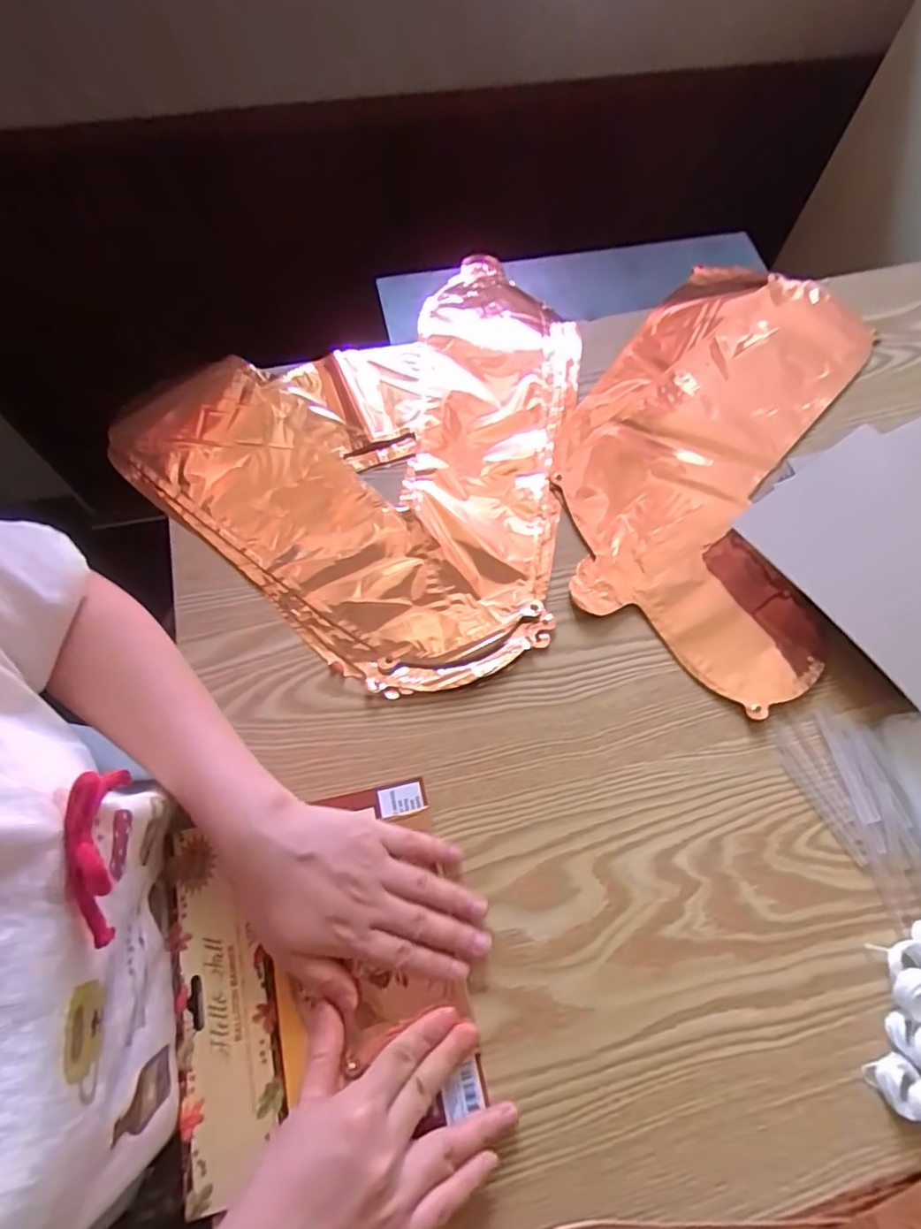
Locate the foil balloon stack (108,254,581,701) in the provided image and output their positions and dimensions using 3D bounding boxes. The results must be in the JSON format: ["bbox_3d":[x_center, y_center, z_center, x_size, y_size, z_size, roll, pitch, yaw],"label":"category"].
[{"bbox_3d":[-0.035,-0.149,0.504,0.364,0.013,0.369,43,72,14],"label":"foil balloon stack"}]

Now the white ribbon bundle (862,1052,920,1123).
[{"bbox_3d":[0.254,0.269,0.342,0.045,0.014,0.025,42,72,14],"label":"white ribbon bundle"}]

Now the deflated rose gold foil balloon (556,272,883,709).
[{"bbox_3d":[0.214,-0.151,0.520,0.222,0.005,0.425,21,68,6],"label":"deflated rose gold foil balloon"}]

